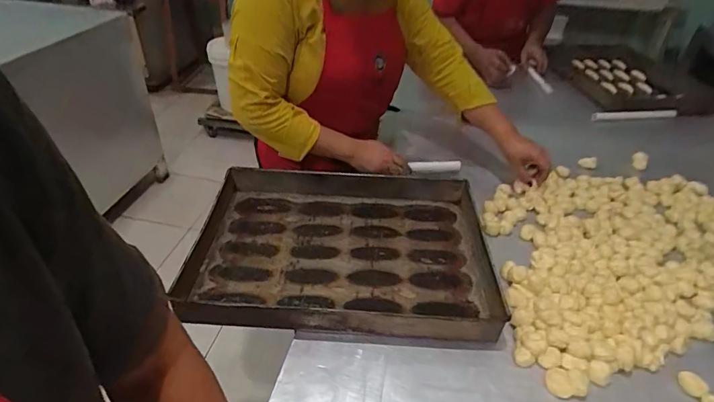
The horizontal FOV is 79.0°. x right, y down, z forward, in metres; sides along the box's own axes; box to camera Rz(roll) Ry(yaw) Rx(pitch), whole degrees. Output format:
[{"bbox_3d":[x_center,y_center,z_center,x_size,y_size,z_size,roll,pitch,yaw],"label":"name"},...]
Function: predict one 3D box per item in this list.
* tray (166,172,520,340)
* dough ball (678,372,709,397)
[{"bbox_3d":[-0.028,0.070,0.800,0.520,0.050,0.397,3,37,1],"label":"tray"},{"bbox_3d":[0.477,0.260,0.617,0.026,0.016,0.035,-17,41,-24],"label":"dough ball"}]

